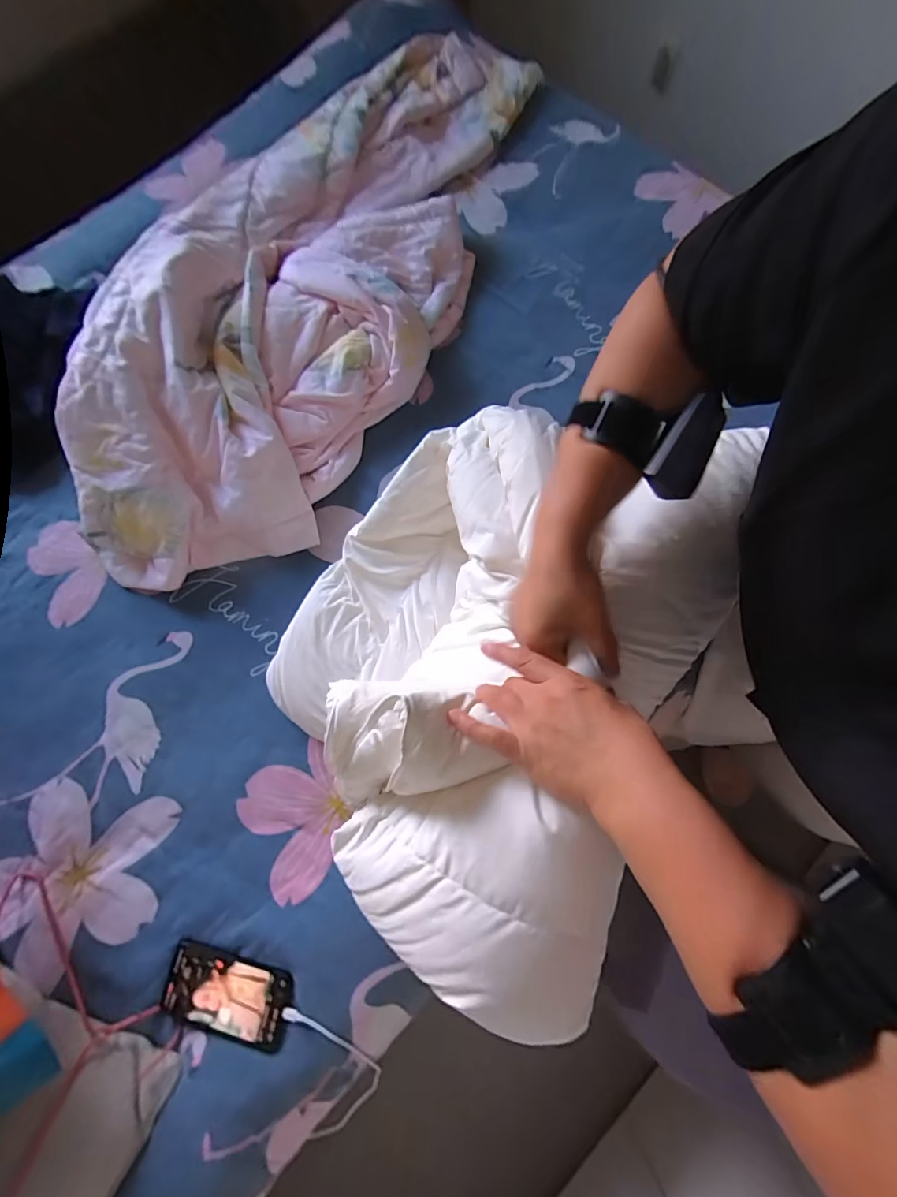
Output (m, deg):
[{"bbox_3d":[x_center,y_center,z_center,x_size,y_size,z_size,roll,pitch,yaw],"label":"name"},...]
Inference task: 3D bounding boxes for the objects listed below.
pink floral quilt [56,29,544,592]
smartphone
[{"bbox_3d":[-0.216,-0.577,0.774,0.419,0.164,1.233,25,79,7],"label":"pink floral quilt"},{"bbox_3d":[-0.284,0.507,0.572,0.173,0.006,0.084,8,71,11],"label":"smartphone"}]

